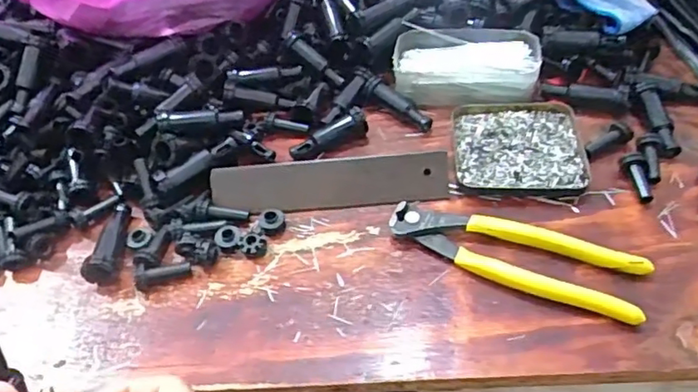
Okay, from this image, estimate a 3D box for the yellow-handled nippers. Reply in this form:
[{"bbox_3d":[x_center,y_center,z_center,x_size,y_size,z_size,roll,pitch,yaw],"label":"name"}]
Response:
[{"bbox_3d":[0.108,0.036,0.398,0.164,0.014,0.047,19,52,21],"label":"yellow-handled nippers"}]

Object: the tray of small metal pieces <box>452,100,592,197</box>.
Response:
[{"bbox_3d":[0.131,-0.039,0.470,0.094,0.012,0.098,0,48,6],"label":"tray of small metal pieces"}]

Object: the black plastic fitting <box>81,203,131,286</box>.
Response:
[{"bbox_3d":[-0.171,0.030,0.436,0.020,0.019,0.068,0,48,6],"label":"black plastic fitting"}]

